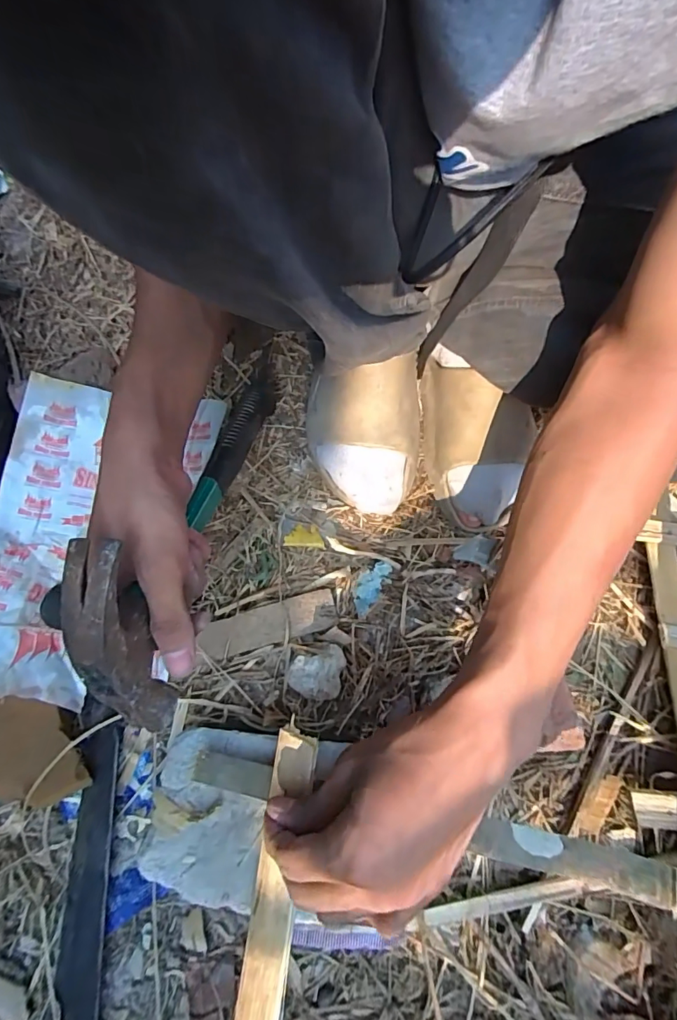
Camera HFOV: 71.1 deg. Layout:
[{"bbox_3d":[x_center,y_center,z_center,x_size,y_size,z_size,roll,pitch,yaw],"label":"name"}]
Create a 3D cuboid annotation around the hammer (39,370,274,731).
[{"bbox_3d":[-0.097,-0.006,0.371,0.048,0.119,0.318,12,38,4],"label":"hammer"}]

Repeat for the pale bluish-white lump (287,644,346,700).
[{"bbox_3d":[-0.018,0.139,0.409,0.044,0.026,0.044,12,68,3],"label":"pale bluish-white lump"}]

